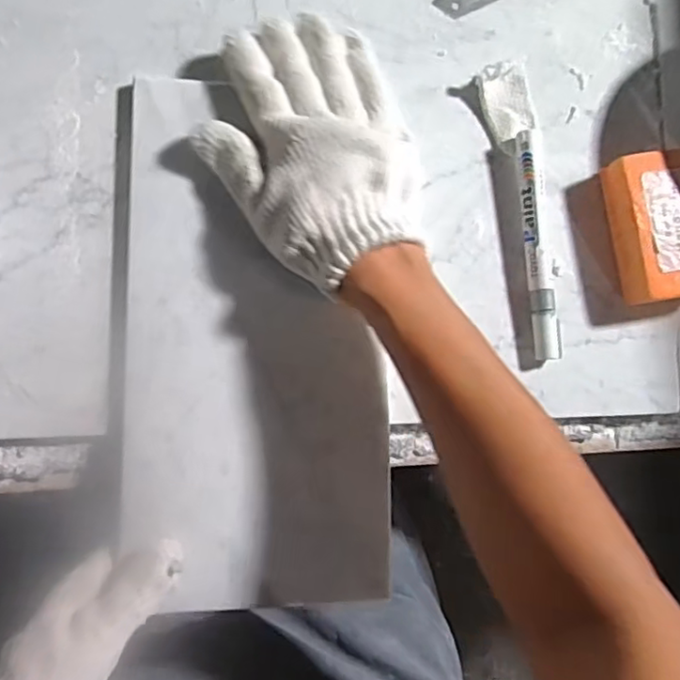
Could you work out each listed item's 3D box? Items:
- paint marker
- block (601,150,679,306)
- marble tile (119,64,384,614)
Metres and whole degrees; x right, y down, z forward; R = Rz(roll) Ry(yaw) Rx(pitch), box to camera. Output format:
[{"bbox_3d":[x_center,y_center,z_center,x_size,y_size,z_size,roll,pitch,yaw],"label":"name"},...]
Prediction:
[{"bbox_3d":[0.124,-0.059,0.398,0.016,0.018,0.143,-5,85,-8],"label":"paint marker"},{"bbox_3d":[0.209,-0.072,0.406,0.061,0.031,0.091,-10,86,-8],"label":"block"},{"bbox_3d":[-0.047,-0.002,0.357,0.147,0.023,0.292,0,86,-4],"label":"marble tile"}]

